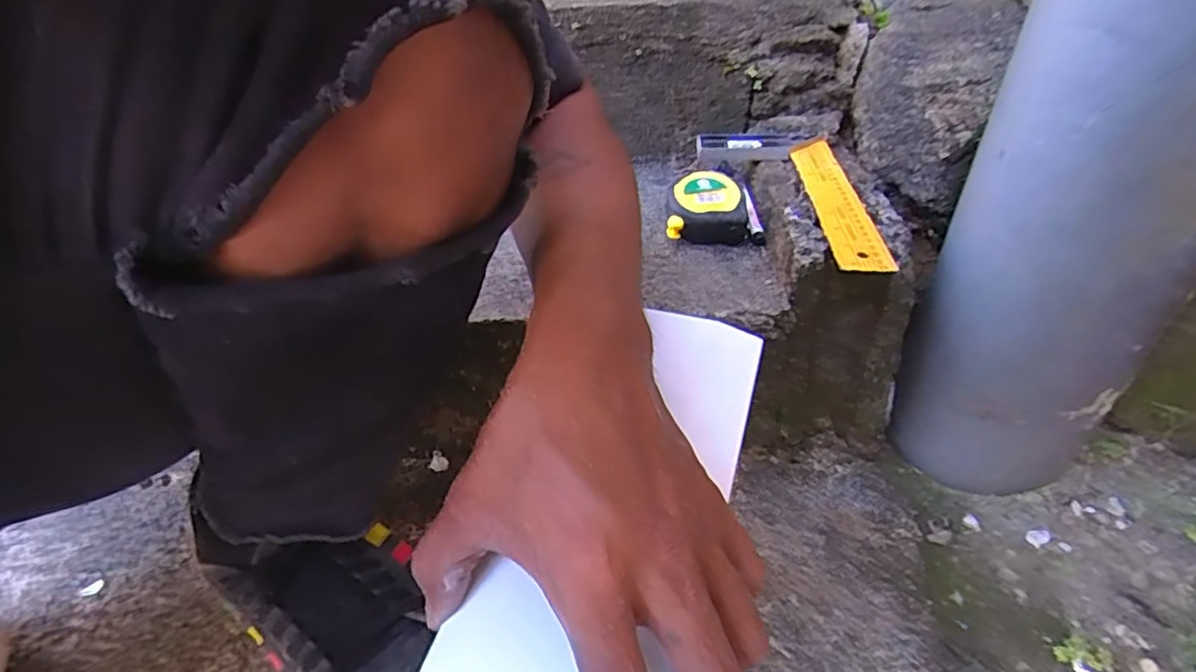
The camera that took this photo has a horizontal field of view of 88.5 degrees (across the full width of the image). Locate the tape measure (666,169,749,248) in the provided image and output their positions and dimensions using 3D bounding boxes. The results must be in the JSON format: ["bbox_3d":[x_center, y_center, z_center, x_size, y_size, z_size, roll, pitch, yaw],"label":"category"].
[{"bbox_3d":[0.094,-0.110,0.540,0.070,0.043,0.057,-2,38,0],"label":"tape measure"}]

